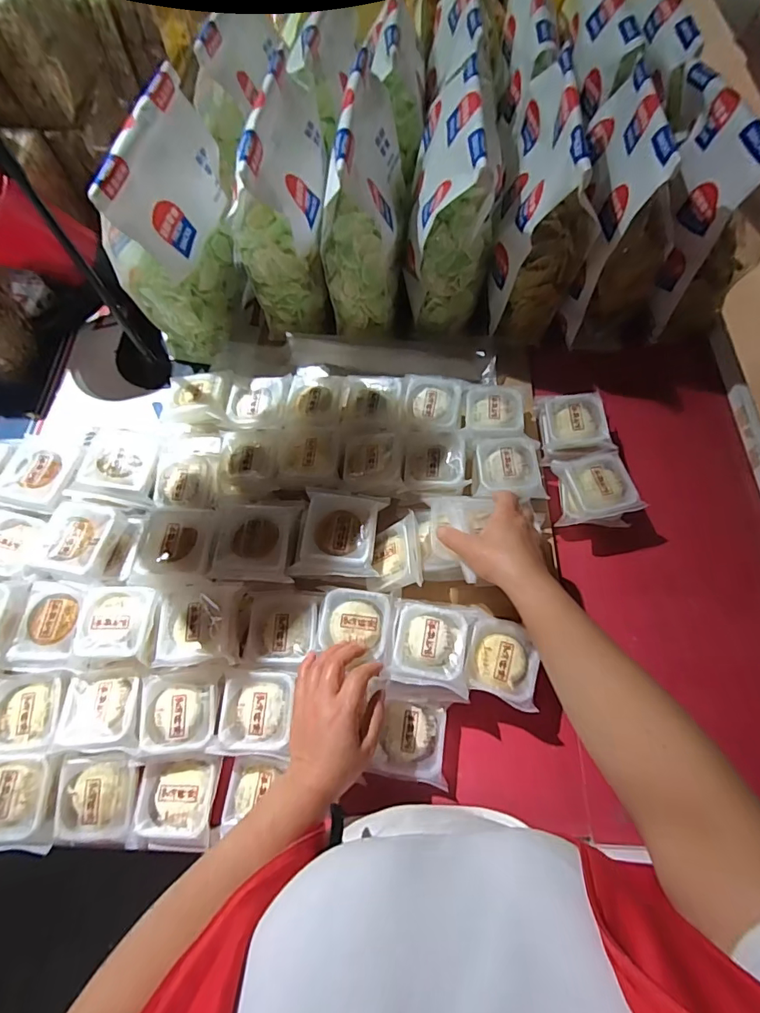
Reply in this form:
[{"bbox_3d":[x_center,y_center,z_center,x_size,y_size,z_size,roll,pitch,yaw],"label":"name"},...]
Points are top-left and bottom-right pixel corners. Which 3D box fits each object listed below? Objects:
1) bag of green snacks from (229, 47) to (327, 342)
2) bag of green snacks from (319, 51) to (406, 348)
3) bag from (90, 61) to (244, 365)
[{"bbox_3d":[-0.144,-0.433,0.695,0.119,0.280,0.219,-1,67,2],"label":"bag of green snacks"},{"bbox_3d":[-0.021,-0.434,0.679,0.109,0.268,0.234,6,67,5],"label":"bag of green snacks"},{"bbox_3d":[-0.283,-0.396,0.688,0.094,0.287,0.236,10,67,7],"label":"bag"}]

